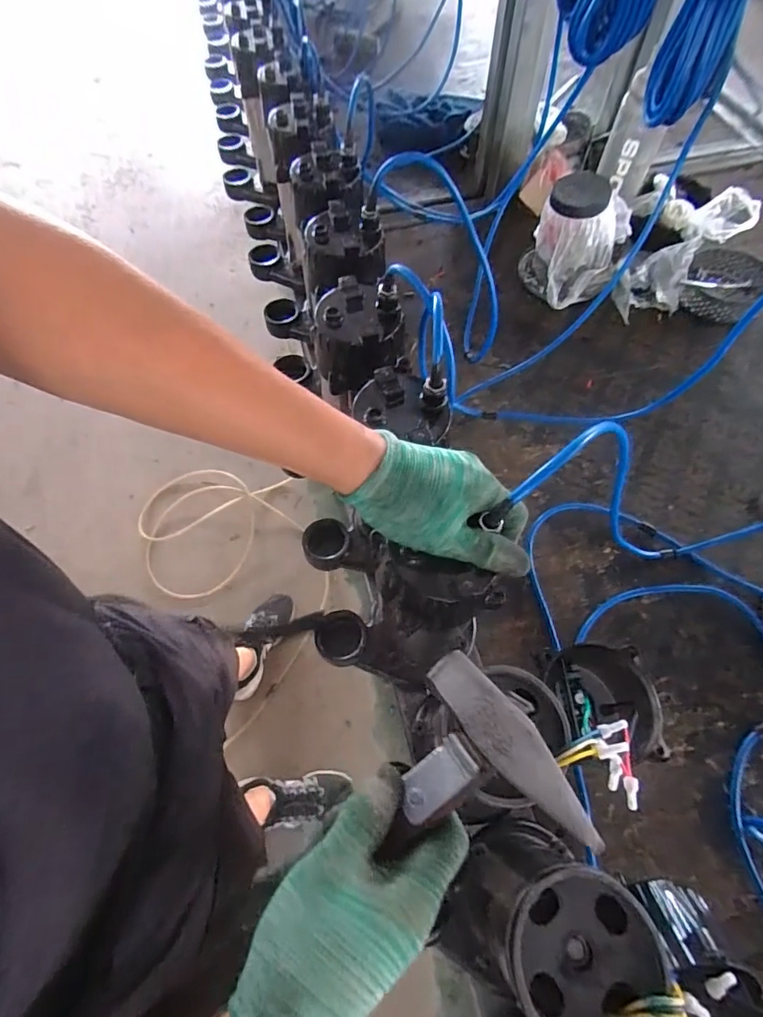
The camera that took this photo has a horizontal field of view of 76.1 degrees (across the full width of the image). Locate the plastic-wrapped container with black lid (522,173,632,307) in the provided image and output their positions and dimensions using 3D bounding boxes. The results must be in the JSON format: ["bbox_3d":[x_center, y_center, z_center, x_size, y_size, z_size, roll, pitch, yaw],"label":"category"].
[{"bbox_3d":[0.299,-0.416,0.765,0.134,0.136,0.129,0,62,1],"label":"plastic-wrapped container with black lid"}]

